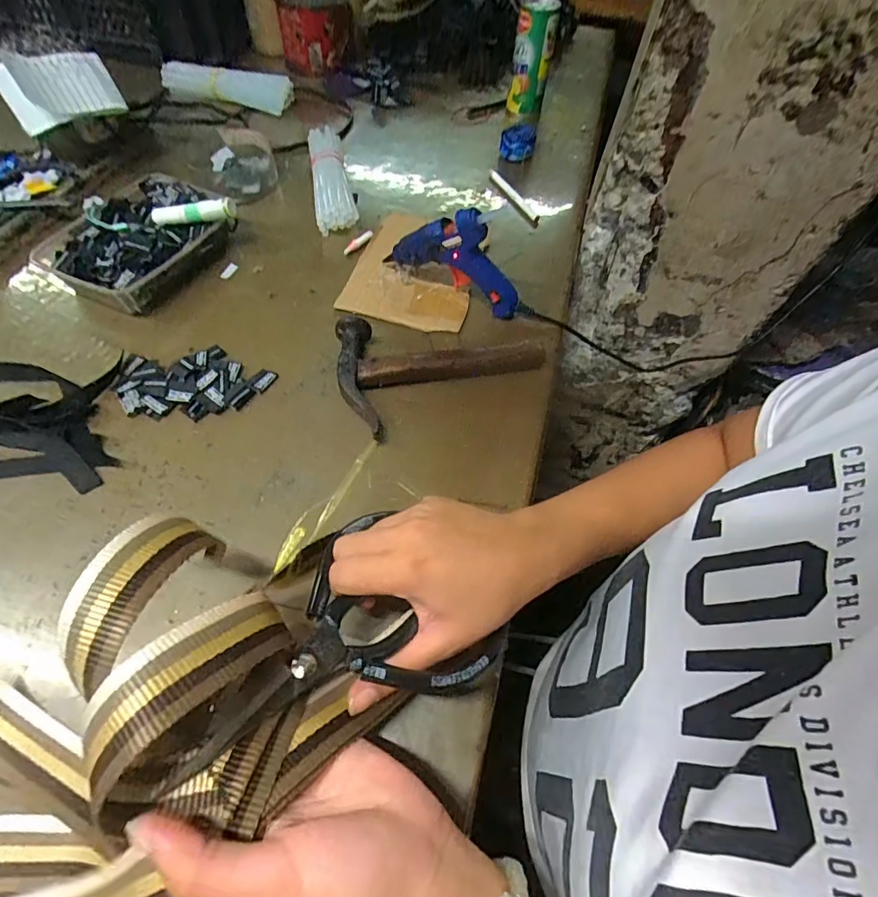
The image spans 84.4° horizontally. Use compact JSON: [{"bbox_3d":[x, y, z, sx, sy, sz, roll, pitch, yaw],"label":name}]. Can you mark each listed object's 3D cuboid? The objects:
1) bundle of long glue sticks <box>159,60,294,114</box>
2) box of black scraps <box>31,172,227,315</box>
[{"bbox_3d":[-0.303,-0.512,0.675,0.193,0.033,0.039,15,58,6],"label":"bundle of long glue sticks"},{"bbox_3d":[-0.296,-0.214,0.492,0.140,0.039,0.180,17,59,7],"label":"box of black scraps"}]

